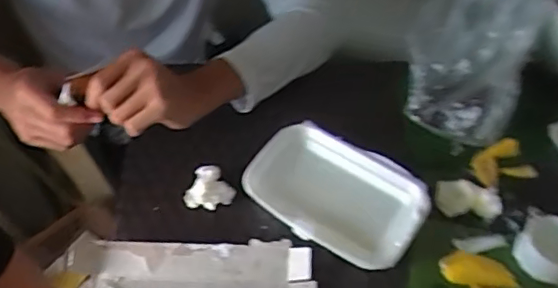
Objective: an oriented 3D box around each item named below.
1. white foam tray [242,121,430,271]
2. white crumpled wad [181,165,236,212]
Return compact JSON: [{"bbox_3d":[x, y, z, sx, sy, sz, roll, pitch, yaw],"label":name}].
[{"bbox_3d":[0.060,0.055,0.636,0.190,0.045,0.119,27,58,23],"label":"white foam tray"},{"bbox_3d":[-0.079,0.050,0.657,0.056,0.031,0.045,-10,54,-5],"label":"white crumpled wad"}]

